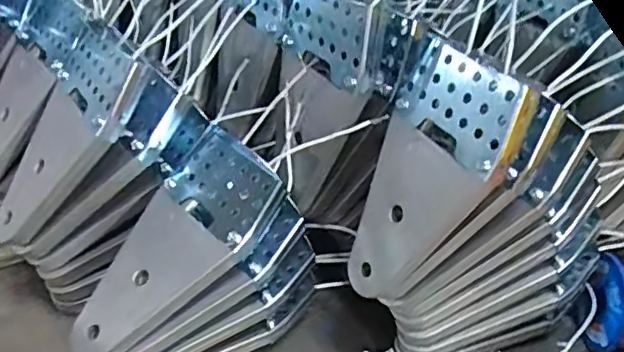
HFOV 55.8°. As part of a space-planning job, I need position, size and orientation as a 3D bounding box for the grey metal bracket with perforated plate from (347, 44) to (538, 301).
[{"bbox_3d":[0.055,0.005,0.294,0.012,0.130,0.067,5,29,-39],"label":"grey metal bracket with perforated plate"}]

